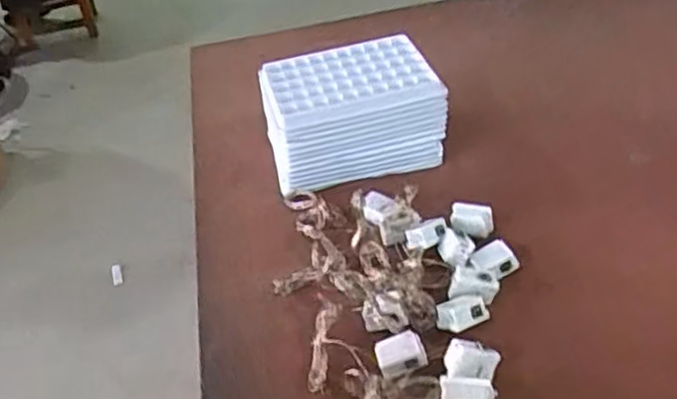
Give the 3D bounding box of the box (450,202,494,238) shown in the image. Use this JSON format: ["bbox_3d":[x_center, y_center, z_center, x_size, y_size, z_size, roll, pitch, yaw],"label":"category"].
[{"bbox_3d":[0.092,0.014,0.472,0.028,0.015,0.021,2,39,11],"label":"box"}]

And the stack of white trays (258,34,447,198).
[{"bbox_3d":[0.009,-0.068,0.544,0.132,0.074,0.091,-12,39,-6],"label":"stack of white trays"}]

